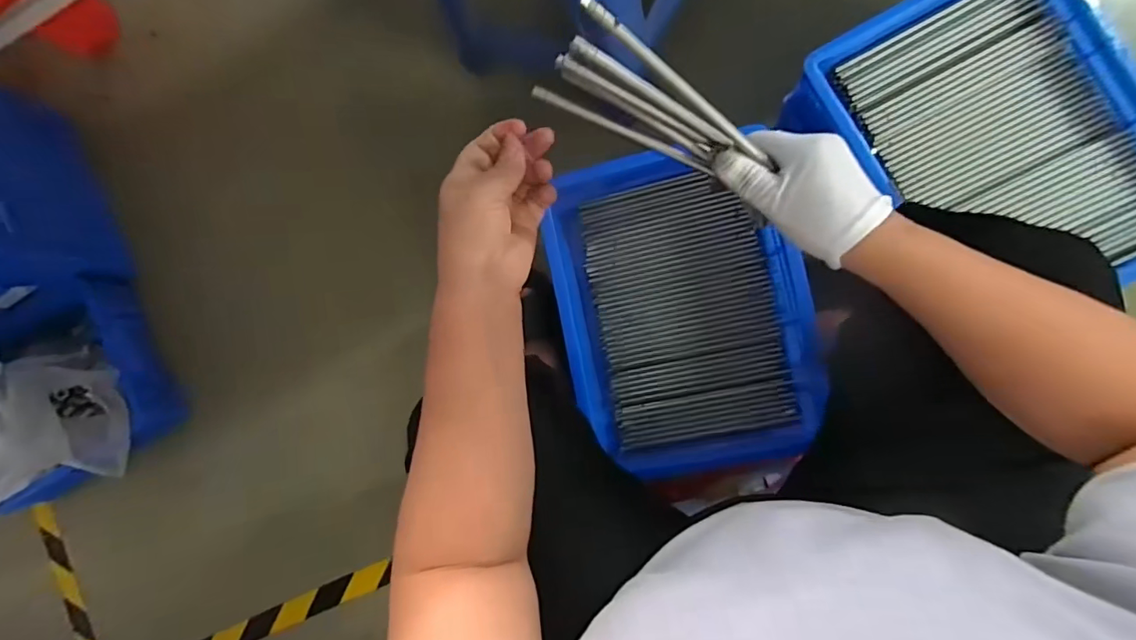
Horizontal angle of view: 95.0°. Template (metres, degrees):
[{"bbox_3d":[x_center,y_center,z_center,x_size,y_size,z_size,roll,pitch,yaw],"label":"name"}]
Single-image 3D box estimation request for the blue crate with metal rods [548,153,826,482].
[{"bbox_3d":[0.153,-0.007,0.705,0.304,0.108,0.433,-11,86,9],"label":"blue crate with metal rods"}]

